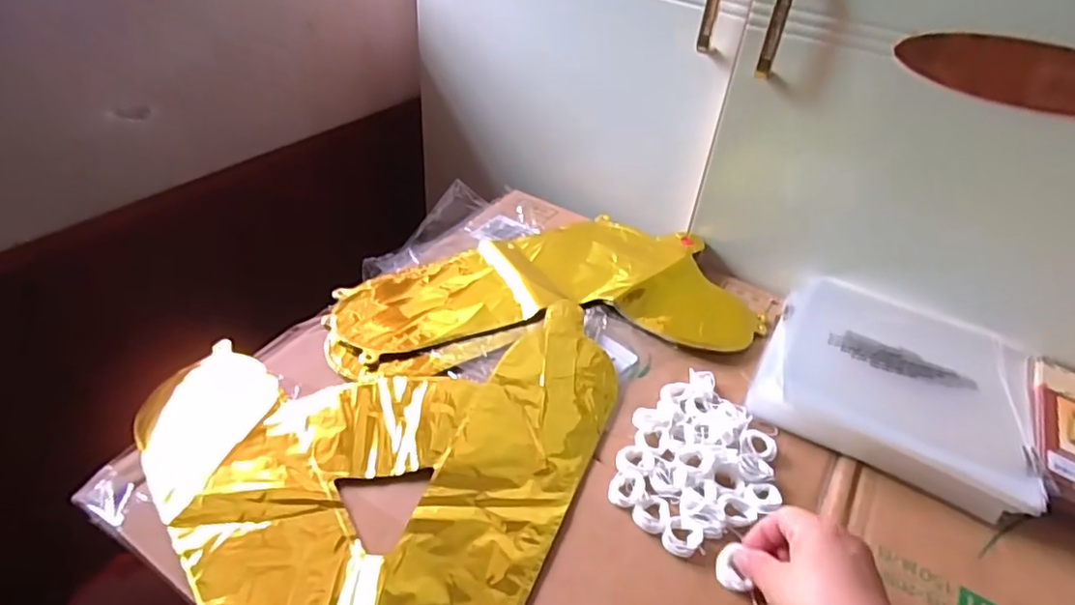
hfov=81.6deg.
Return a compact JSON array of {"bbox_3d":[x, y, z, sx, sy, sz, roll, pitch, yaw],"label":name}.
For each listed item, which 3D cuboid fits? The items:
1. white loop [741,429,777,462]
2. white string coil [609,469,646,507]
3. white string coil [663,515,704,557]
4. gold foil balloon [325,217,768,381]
[{"bbox_3d":[0.186,0.117,0.520,0.031,0.004,0.030,12,40,7],"label":"white loop"},{"bbox_3d":[0.069,0.140,0.474,0.026,0.006,0.035,16,40,11],"label":"white string coil"},{"bbox_3d":[0.104,0.167,0.447,0.026,0.005,0.029,19,41,14],"label":"white string coil"},{"bbox_3d":[0.006,-0.020,0.651,0.418,0.017,0.216,-3,41,-11],"label":"gold foil balloon"}]

